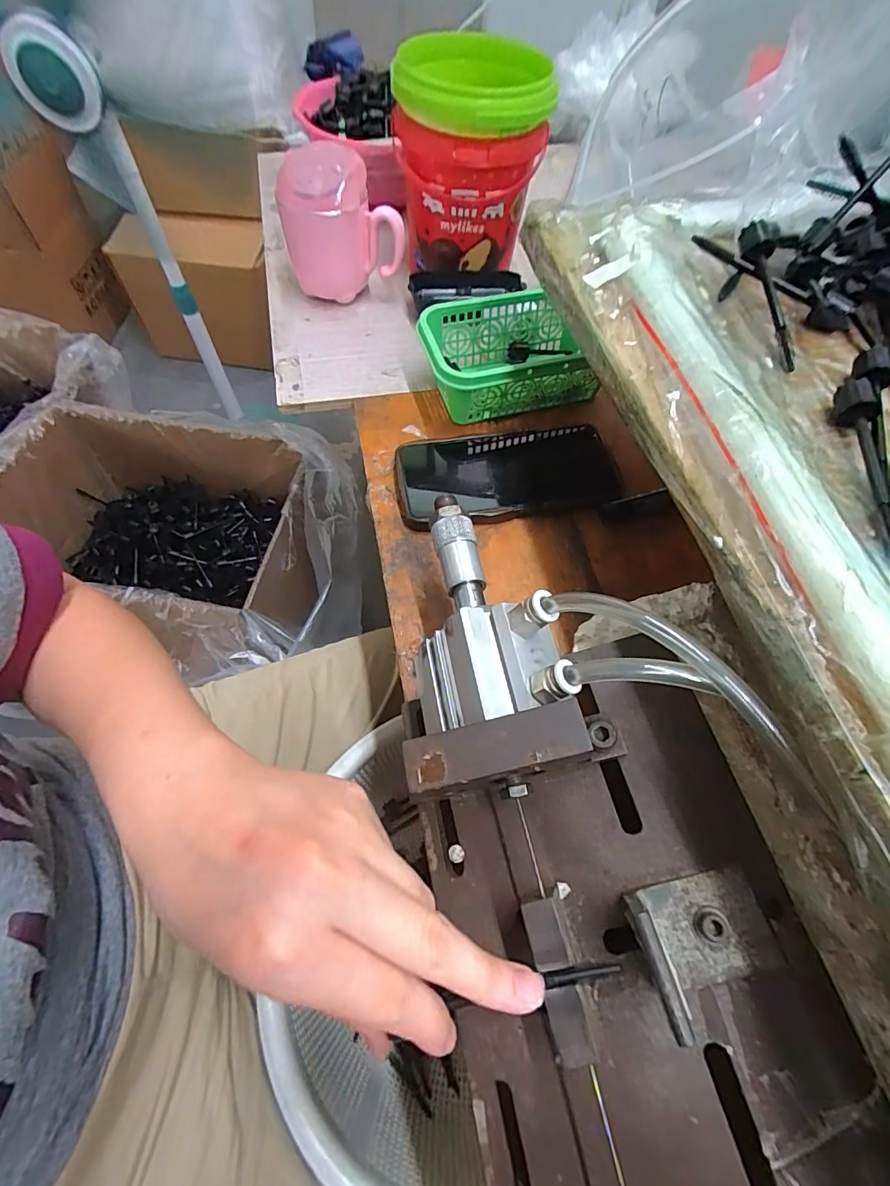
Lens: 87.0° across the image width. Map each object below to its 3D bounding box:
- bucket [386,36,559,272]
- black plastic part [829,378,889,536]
[{"bbox_3d":[0.020,-0.393,0.445,0.128,0.154,0.137,4,61,-1],"label":"bucket"},{"bbox_3d":[0.174,-0.053,0.187,0.014,0.014,0.085,8,61,1],"label":"black plastic part"}]

